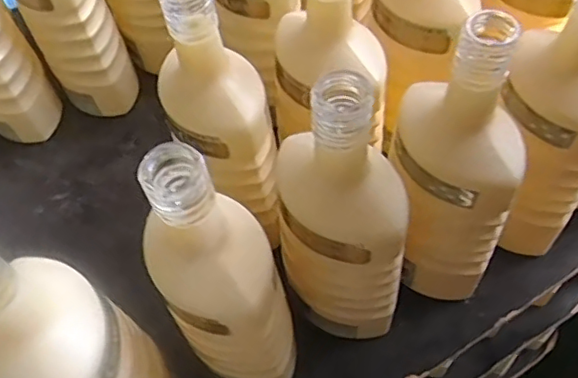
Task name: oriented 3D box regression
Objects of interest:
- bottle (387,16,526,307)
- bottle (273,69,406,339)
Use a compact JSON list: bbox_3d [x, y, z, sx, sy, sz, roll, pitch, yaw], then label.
[{"bbox_3d":[0.111,-0.005,0.395,0.084,0.228,0.067,9,59,9],"label":"bottle"},{"bbox_3d":[0.029,0.028,0.362,0.071,0.222,0.066,-12,58,-4],"label":"bottle"}]

